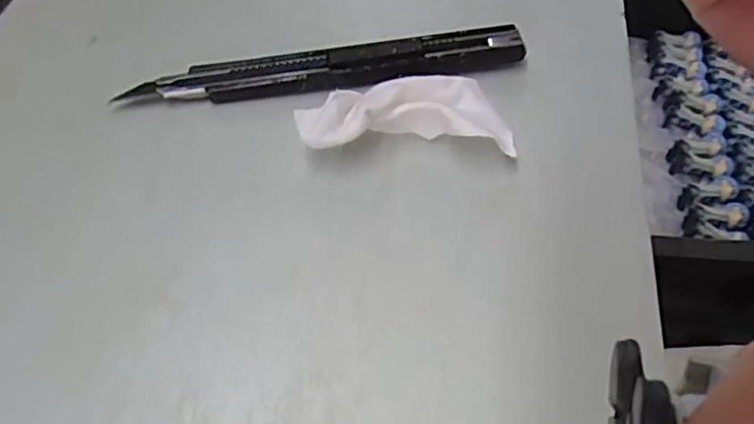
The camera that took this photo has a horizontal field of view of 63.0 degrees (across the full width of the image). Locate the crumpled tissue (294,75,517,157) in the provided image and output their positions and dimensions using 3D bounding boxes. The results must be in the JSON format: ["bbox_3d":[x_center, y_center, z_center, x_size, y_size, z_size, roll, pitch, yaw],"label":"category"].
[{"bbox_3d":[0.010,-0.034,0.210,0.069,0.020,0.031,0,55,-1],"label":"crumpled tissue"}]

